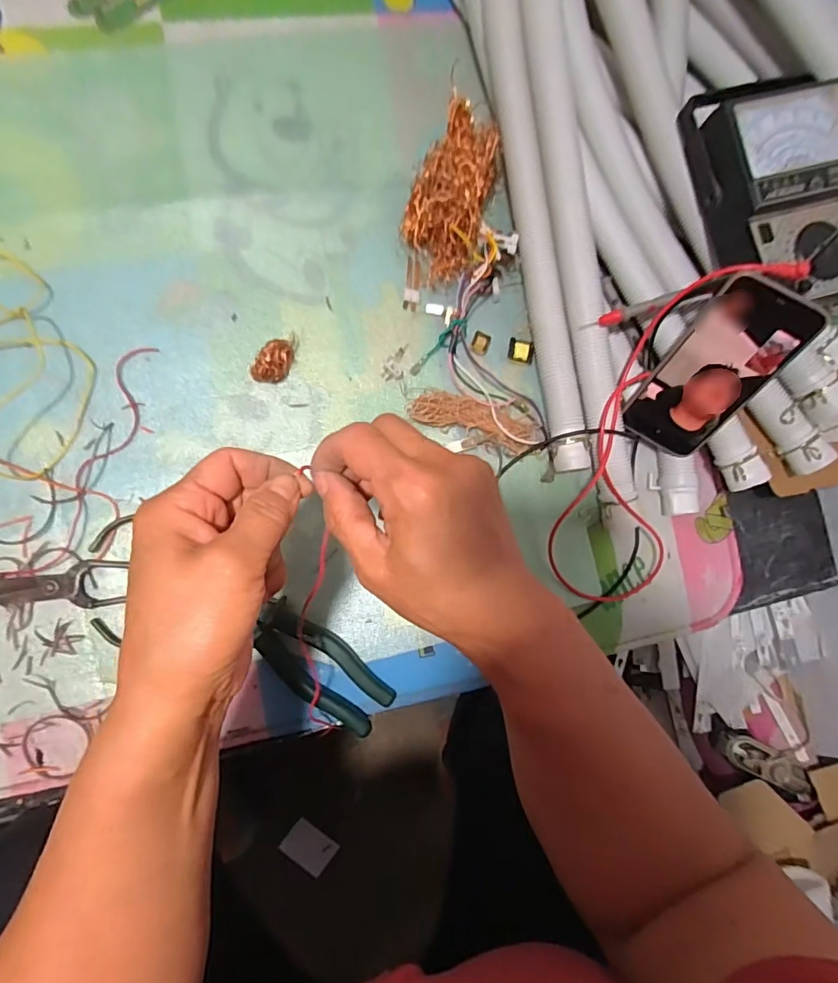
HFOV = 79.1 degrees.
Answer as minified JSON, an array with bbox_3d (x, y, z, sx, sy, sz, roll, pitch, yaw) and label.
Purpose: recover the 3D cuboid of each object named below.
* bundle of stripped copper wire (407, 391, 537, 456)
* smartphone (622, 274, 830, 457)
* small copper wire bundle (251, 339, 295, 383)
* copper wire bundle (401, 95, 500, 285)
[{"bbox_3d":[0.052,-0.068,0.464,0.120,0.027,0.041,17,83,-5],"label":"bundle of stripped copper wire"},{"bbox_3d":[0.242,-0.096,0.421,0.073,0.156,0.015,37,49,10],"label":"smartphone"},{"bbox_3d":[-0.129,-0.115,0.452,0.025,0.019,0.042,21,82,-4],"label":"small copper wire bundle"},{"bbox_3d":[0.029,-0.265,0.460,0.074,0.065,0.132,13,83,-5],"label":"copper wire bundle"}]

